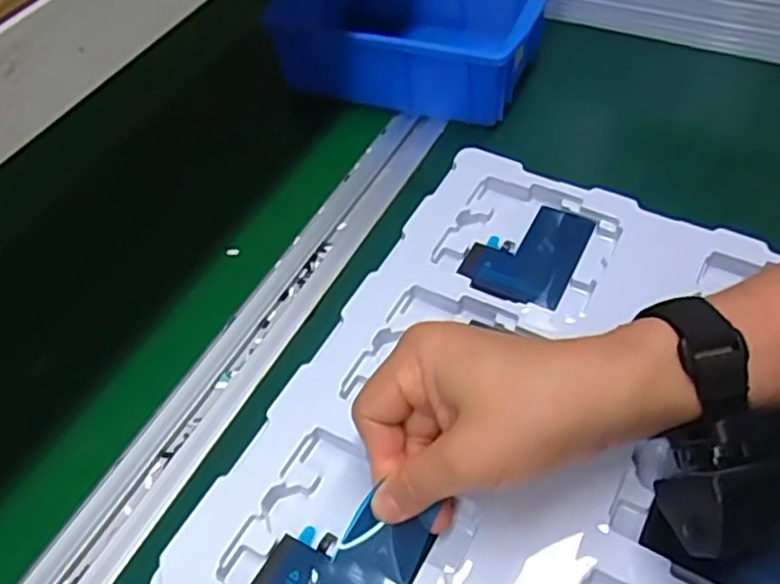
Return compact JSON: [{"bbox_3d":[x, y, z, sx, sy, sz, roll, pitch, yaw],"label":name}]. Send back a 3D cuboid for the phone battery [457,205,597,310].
[{"bbox_3d":[0.081,-0.026,0.410,0.060,0.008,0.080,19,55,21],"label":"phone battery"}]

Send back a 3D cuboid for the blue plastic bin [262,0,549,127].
[{"bbox_3d":[0.020,-0.206,0.552,0.188,0.072,0.136,17,55,20],"label":"blue plastic bin"}]

